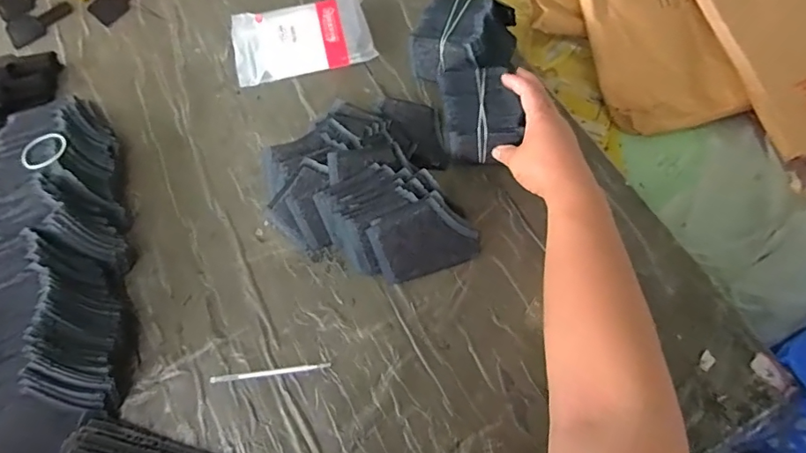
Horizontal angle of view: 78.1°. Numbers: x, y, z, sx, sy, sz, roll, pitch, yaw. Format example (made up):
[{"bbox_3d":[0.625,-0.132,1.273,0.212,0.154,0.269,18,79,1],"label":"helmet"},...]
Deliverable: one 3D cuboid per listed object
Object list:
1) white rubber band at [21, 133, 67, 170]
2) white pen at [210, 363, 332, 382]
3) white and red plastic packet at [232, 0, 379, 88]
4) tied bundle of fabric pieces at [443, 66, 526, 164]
[{"bbox_3d":[-0.378,-0.079,0.524,0.042,0.004,0.047,26,63,13],"label":"white rubber band"},{"bbox_3d":[-0.127,0.141,0.477,0.112,0.004,0.006,-7,66,-3],"label":"white pen"},{"bbox_3d":[-0.130,-0.243,0.642,0.173,0.027,0.105,-11,66,-5],"label":"white and red plastic packet"},{"bbox_3d":[0.081,-0.124,0.546,0.074,0.066,0.094,-1,65,-1],"label":"tied bundle of fabric pieces"}]

